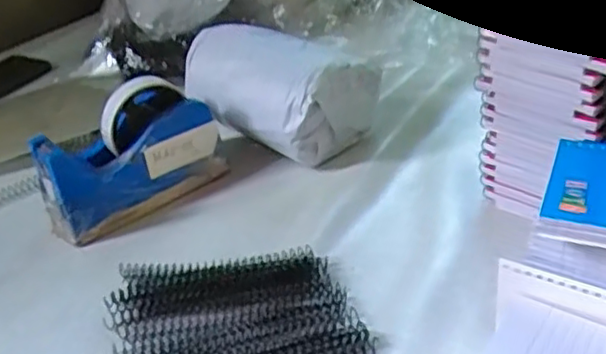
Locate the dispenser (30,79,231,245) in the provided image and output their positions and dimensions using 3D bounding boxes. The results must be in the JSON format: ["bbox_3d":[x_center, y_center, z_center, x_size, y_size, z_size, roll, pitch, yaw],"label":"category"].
[{"bbox_3d":[-0.153,-0.022,0.569,0.158,0.097,0.061,-30,40,-27],"label":"dispenser"}]

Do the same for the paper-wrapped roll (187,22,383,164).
[{"bbox_3d":[-0.029,-0.085,0.640,0.173,0.098,0.117,20,44,35],"label":"paper-wrapped roll"}]

